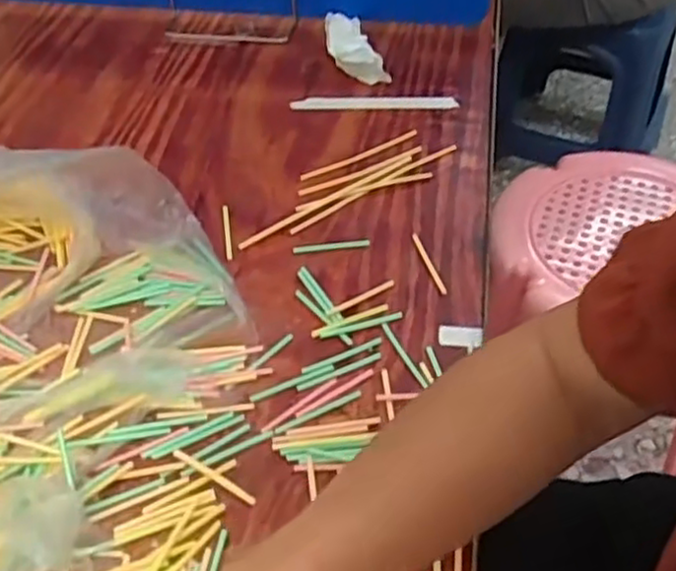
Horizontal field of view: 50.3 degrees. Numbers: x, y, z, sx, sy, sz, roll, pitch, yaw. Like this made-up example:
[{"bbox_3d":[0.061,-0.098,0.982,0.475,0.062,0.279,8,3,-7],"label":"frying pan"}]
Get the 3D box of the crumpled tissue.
[{"bbox_3d":[0.014,-0.254,0.769,0.049,0.029,0.116,-14,49,-10],"label":"crumpled tissue"}]

